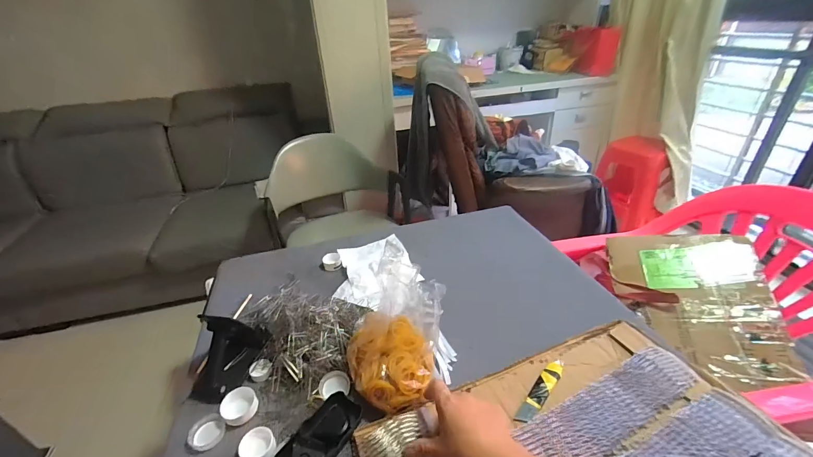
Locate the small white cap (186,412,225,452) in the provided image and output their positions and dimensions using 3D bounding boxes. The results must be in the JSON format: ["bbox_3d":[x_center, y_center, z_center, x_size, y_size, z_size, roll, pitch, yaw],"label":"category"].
[{"bbox_3d":[-0.256,0.259,0.445,0.040,0.014,0.040,-3,32,2],"label":"small white cap"}]

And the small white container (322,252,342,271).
[{"bbox_3d":[-0.155,0.069,0.727,0.038,0.015,0.042,-9,33,-8],"label":"small white container"}]

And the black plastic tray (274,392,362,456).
[{"bbox_3d":[-0.101,0.246,0.408,0.053,0.018,0.107,19,39,31],"label":"black plastic tray"}]

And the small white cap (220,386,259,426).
[{"bbox_3d":[-0.222,0.234,0.464,0.046,0.015,0.044,-3,32,2],"label":"small white cap"}]

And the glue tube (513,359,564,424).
[{"bbox_3d":[0.176,0.209,0.453,0.021,0.007,0.111,24,42,37],"label":"glue tube"}]

